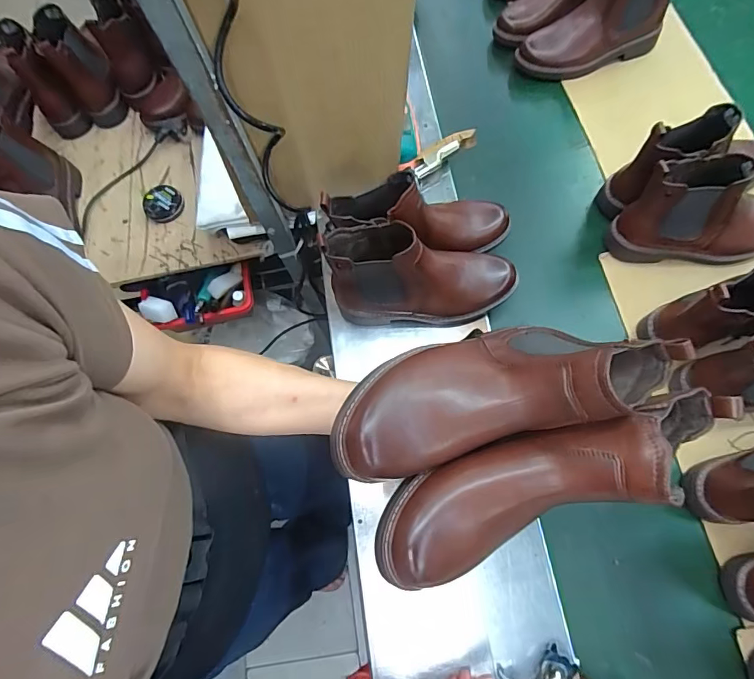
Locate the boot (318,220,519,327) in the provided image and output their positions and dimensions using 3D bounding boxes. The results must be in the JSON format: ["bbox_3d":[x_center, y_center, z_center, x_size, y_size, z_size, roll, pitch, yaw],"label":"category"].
[{"bbox_3d":[0.067,-0.084,0.594,0.251,0.141,0.089,-5,71,4],"label":"boot"}]

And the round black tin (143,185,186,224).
[{"bbox_3d":[-0.397,-0.252,0.831,0.070,0.024,0.071,-2,71,5],"label":"round black tin"}]

